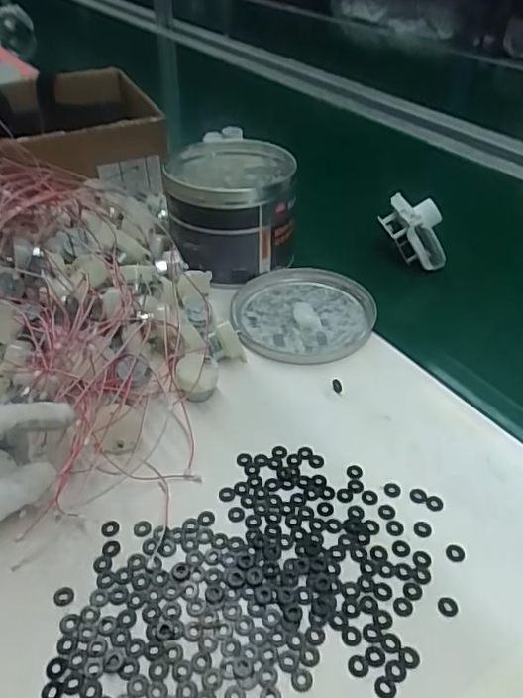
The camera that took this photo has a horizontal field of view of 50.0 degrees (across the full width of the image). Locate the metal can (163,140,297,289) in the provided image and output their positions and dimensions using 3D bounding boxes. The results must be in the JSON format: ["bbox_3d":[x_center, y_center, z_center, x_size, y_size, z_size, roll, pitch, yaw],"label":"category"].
[{"bbox_3d":[-0.030,-0.140,0.578,0.117,0.106,0.133,-1,39,-1],"label":"metal can"}]

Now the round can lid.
[{"bbox_3d":[0.040,-0.033,0.523,0.132,0.015,0.132,0,39,0],"label":"round can lid"}]

